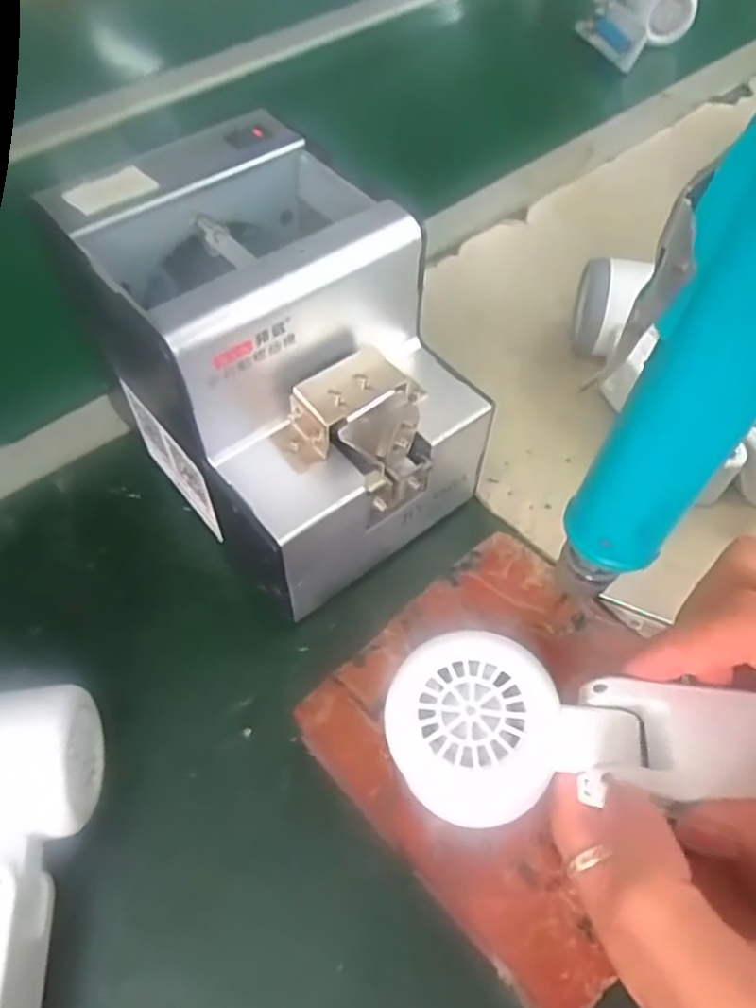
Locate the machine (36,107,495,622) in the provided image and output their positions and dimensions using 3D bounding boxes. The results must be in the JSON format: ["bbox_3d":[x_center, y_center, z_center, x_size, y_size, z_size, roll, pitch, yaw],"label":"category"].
[{"bbox_3d":[-0.046,-0.064,0.343,0.129,0.149,0.171,-32,61,-20],"label":"machine"}]

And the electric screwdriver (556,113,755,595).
[{"bbox_3d":[0.087,-0.031,0.190,0.041,0.162,0.031,-2,55,-1],"label":"electric screwdriver"}]

